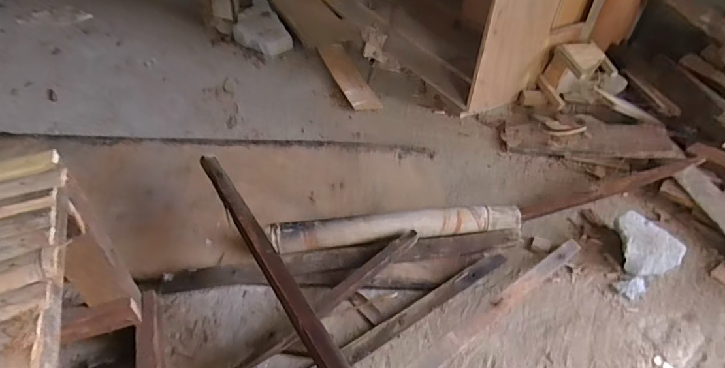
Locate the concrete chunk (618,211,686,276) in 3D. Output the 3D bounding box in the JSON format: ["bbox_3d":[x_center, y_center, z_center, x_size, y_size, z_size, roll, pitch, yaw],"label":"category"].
[{"bbox_3d":[0.596,0.139,0.953,0.110,0.076,0.134,-27,52,-25],"label":"concrete chunk"}]

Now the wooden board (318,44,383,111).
[{"bbox_3d":[-0.049,-0.360,1.472,0.089,0.011,0.402,-14,48,-15],"label":"wooden board"}]

